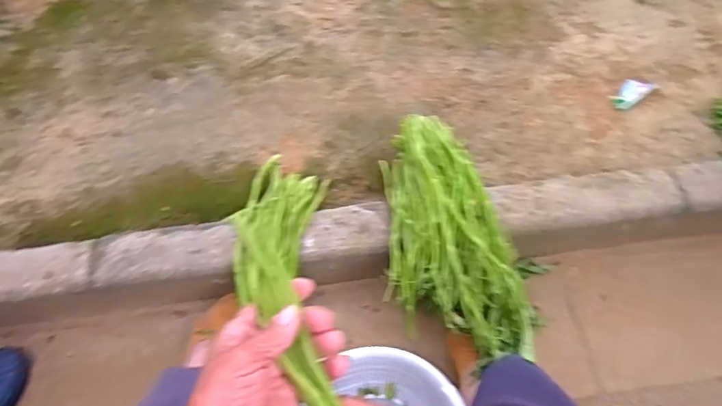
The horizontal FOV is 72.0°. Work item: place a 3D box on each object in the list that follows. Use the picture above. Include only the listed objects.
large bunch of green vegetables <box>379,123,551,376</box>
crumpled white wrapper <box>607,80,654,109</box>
[{"bbox_3d":[0.135,0.049,0.823,0.214,0.148,0.435,-16,71,-8],"label":"large bunch of green vegetables"},{"bbox_3d":[0.590,-0.238,1.090,0.055,0.020,0.093,40,69,22],"label":"crumpled white wrapper"}]

